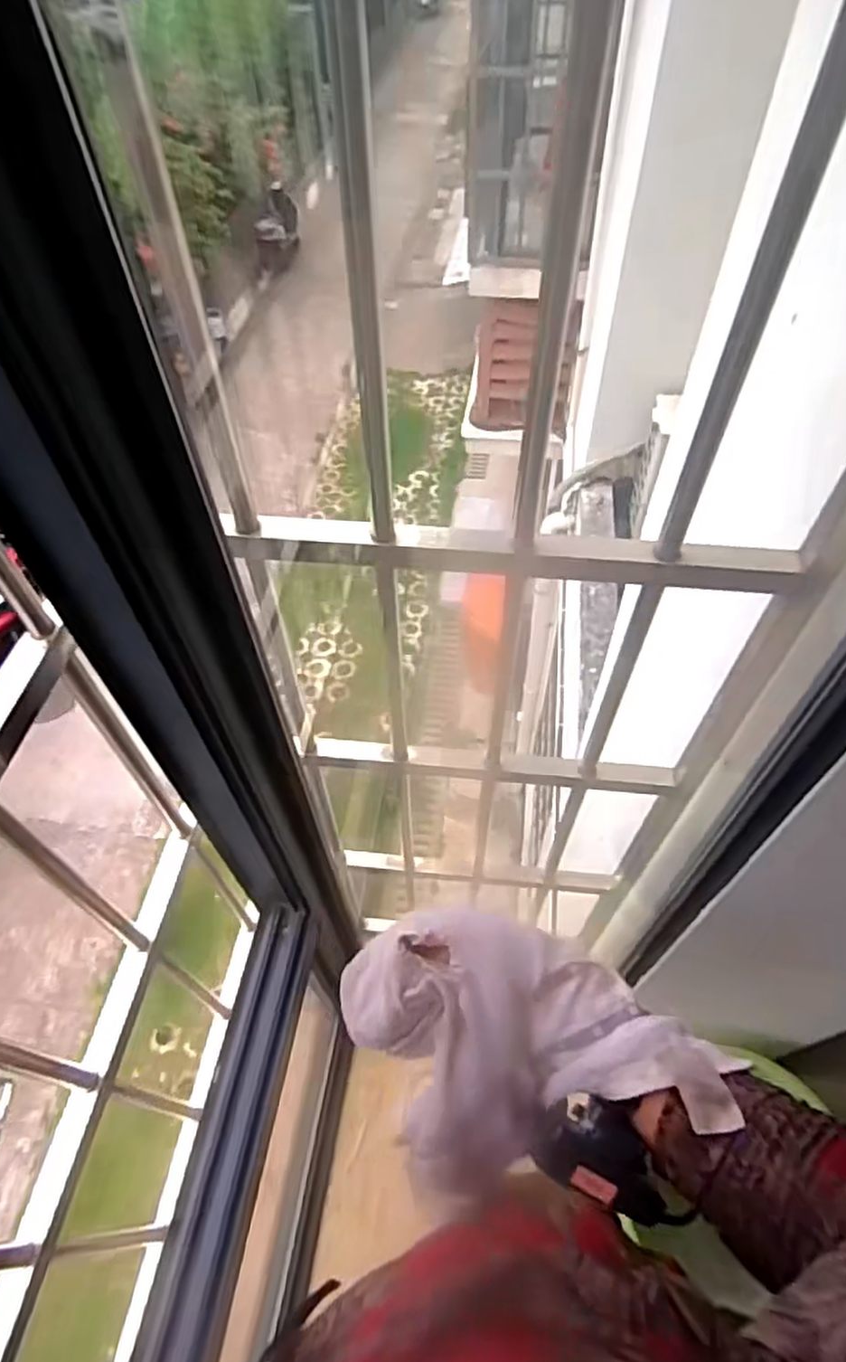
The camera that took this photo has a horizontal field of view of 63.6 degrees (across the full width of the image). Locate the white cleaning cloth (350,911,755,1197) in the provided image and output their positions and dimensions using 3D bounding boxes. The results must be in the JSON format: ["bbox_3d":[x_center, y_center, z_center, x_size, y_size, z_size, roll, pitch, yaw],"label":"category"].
[{"bbox_3d":[0.065,0.229,0.449,0.210,0.117,0.139,-11,54,-6],"label":"white cleaning cloth"}]

